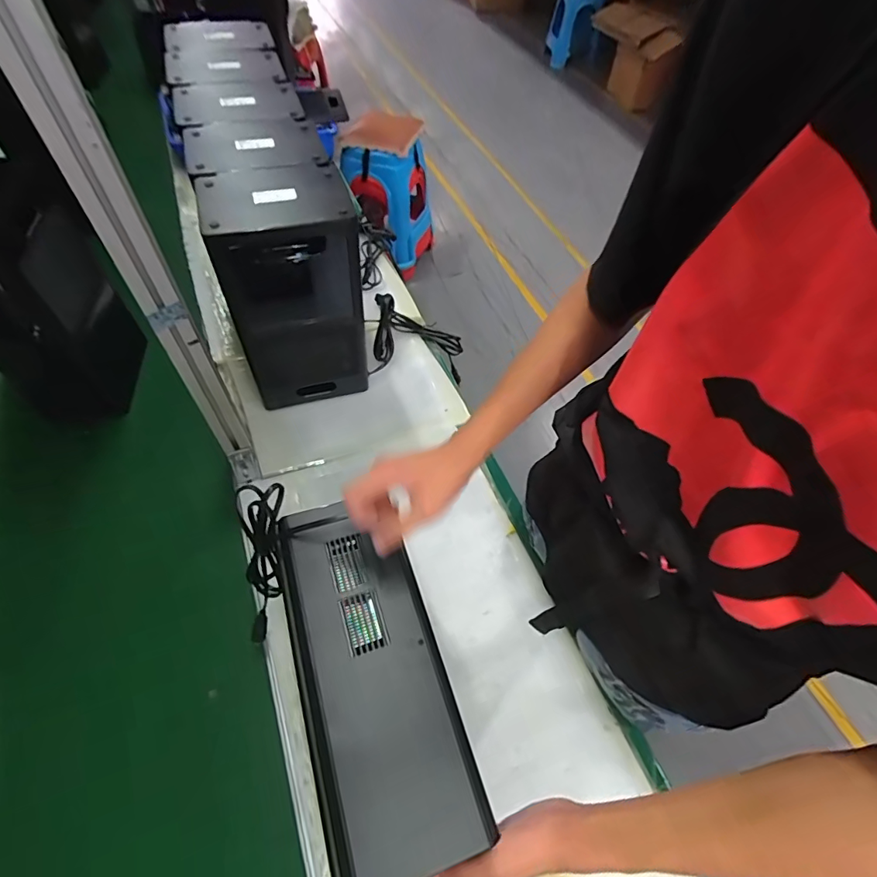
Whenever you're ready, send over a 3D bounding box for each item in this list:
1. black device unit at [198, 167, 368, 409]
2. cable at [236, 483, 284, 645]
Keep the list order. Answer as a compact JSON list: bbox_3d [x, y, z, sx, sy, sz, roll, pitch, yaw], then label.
[{"bbox_3d":[-0.227,-0.219,0.771,0.191,0.364,0.159,-15,59,-13],"label":"black device unit"},{"bbox_3d":[-0.214,0.147,0.568,0.052,0.250,0.049,9,34,-6],"label":"cable"}]

